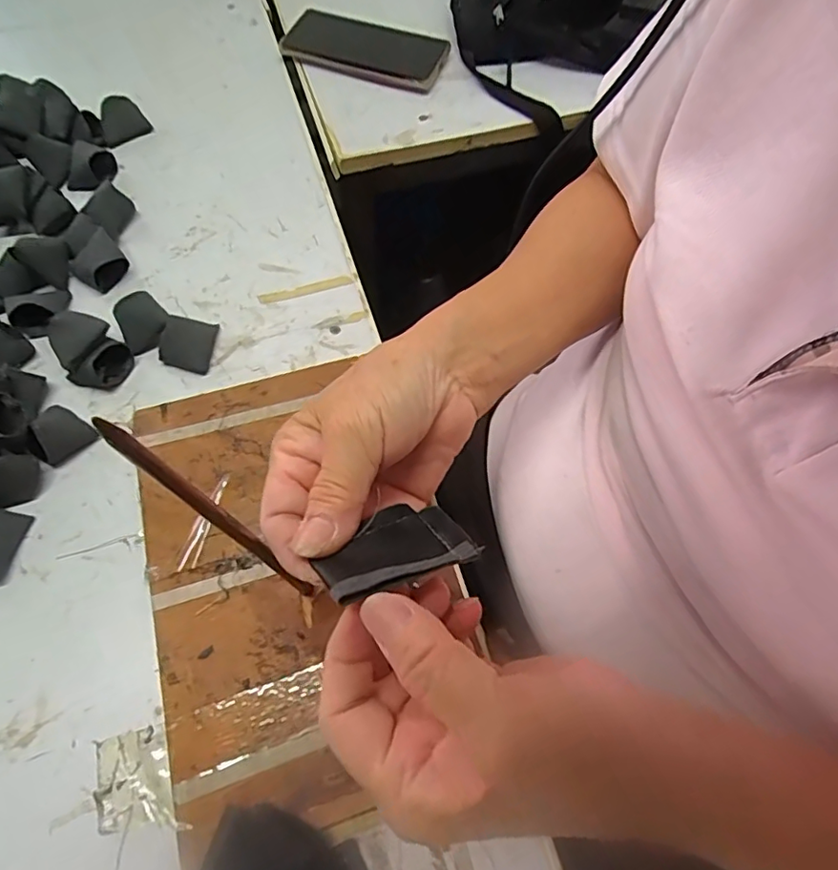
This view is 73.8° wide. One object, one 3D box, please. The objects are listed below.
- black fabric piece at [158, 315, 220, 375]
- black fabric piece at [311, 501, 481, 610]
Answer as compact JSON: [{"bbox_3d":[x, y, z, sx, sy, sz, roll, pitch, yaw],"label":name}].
[{"bbox_3d":[-0.171,-0.070,0.413,0.031,0.020,0.040,9,64,2],"label":"black fabric piece"},{"bbox_3d":[-0.010,0.041,0.204,0.055,0.004,0.044,-14,21,-25],"label":"black fabric piece"}]

